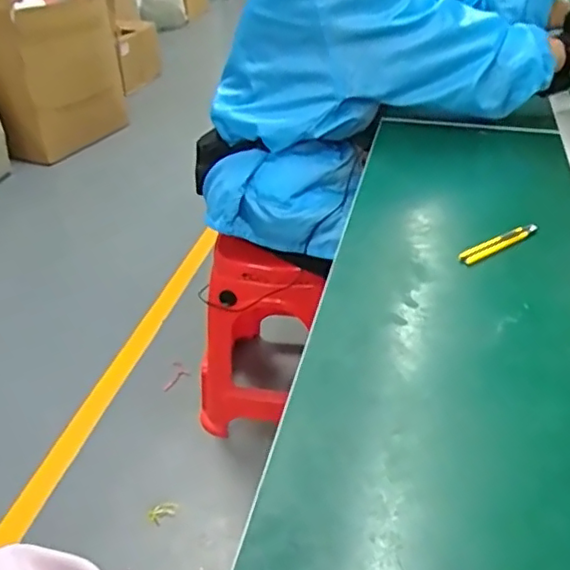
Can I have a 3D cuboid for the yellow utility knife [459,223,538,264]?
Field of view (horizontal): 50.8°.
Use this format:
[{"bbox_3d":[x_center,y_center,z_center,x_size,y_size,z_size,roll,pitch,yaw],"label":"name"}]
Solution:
[{"bbox_3d":[0.259,-0.052,0.716,0.122,0.009,0.018,-22,40,-25],"label":"yellow utility knife"}]

